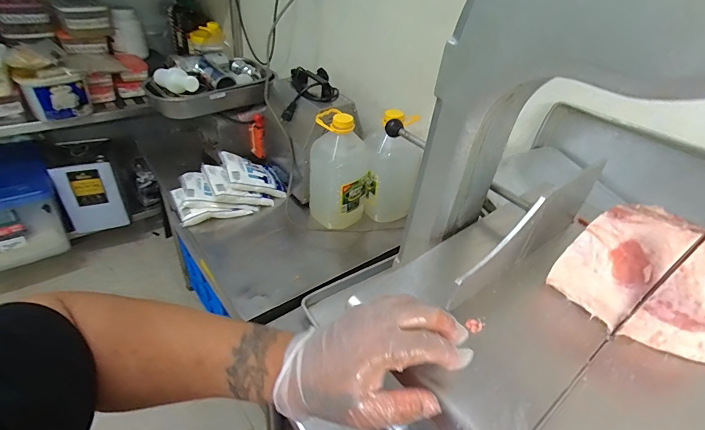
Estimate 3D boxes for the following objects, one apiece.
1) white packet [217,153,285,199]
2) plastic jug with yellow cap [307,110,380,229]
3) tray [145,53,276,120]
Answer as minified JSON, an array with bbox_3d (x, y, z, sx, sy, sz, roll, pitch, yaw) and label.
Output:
[{"bbox_3d":[-0.291,-0.121,1.111,0.186,0.031,0.131,13,38,-39],"label":"white packet"},{"bbox_3d":[-0.030,-0.116,1.009,0.129,0.294,0.136,-21,46,-33],"label":"plastic jug with yellow cap"},{"bbox_3d":[-0.409,-0.387,1.090,0.357,0.113,0.197,-21,46,-33],"label":"tray"}]

